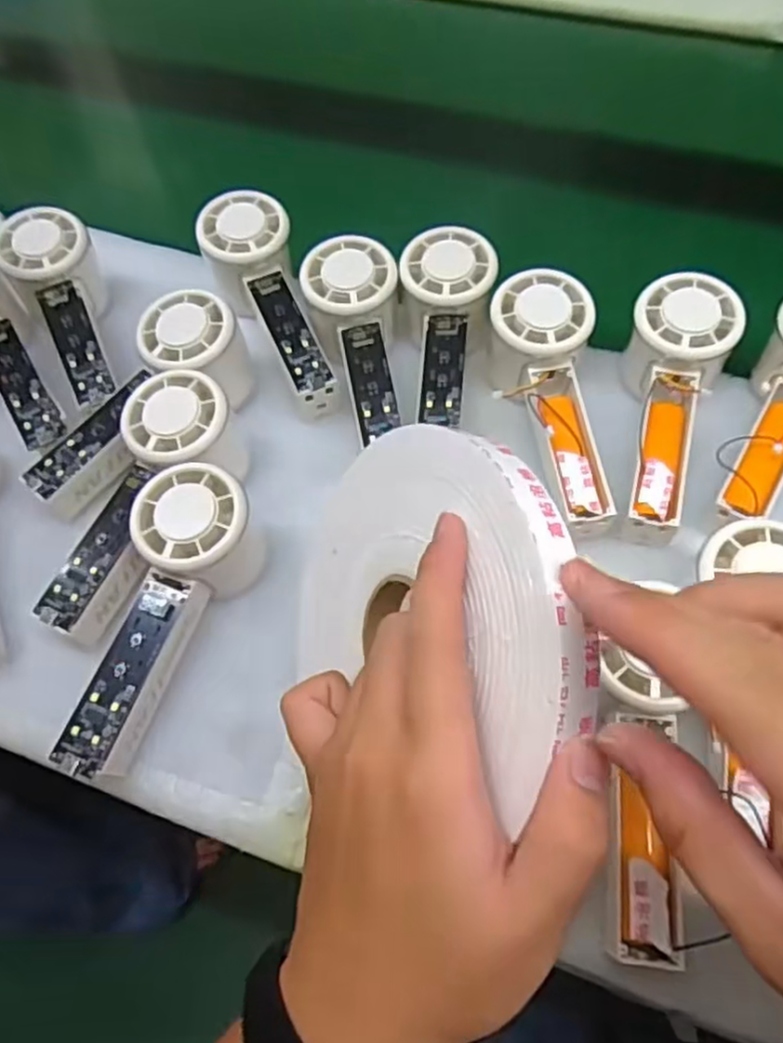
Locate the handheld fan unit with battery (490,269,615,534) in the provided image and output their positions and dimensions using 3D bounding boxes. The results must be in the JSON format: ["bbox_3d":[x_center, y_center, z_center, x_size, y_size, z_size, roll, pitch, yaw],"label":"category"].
[{"bbox_3d":[0.090,-0.065,0.412,0.061,0.051,0.152,-9,75,-2],"label":"handheld fan unit with battery"}]

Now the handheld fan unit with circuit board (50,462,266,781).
[{"bbox_3d":[-0.112,0.050,0.364,0.053,0.057,0.150,16,75,11],"label":"handheld fan unit with circuit board"}]

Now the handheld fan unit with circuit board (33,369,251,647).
[{"bbox_3d":[-0.128,-0.009,0.384,0.061,0.053,0.150,15,63,11],"label":"handheld fan unit with circuit board"}]

